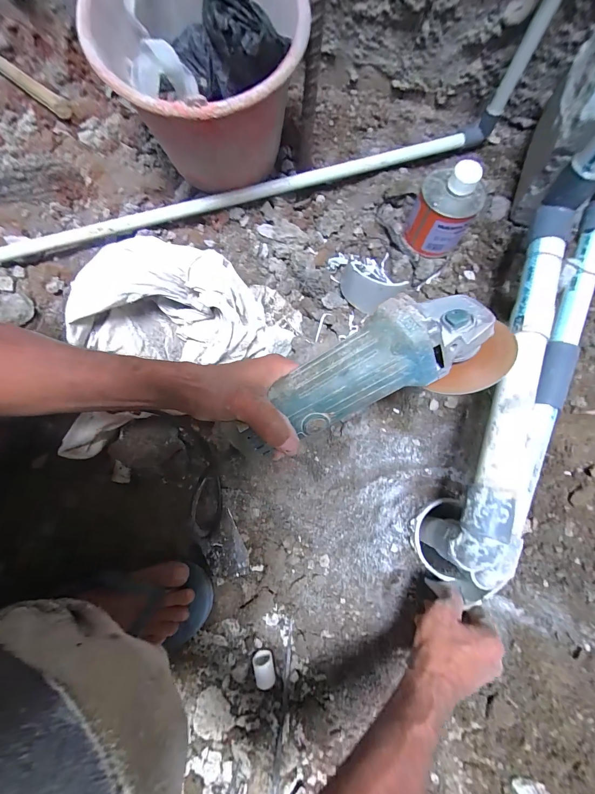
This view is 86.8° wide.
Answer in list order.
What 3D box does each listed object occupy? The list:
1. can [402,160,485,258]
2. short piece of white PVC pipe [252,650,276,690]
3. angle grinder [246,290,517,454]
[{"bbox_3d":[0.238,-0.302,0.510,0.098,0.096,0.091,0,77,0],"label":"can"},{"bbox_3d":[-0.044,0.366,0.422,0.028,0.022,0.035,-6,77,-2],"label":"short piece of white PVC pipe"},{"bbox_3d":[0.065,-0.027,0.273,0.259,0.064,0.089,-19,78,0],"label":"angle grinder"}]

